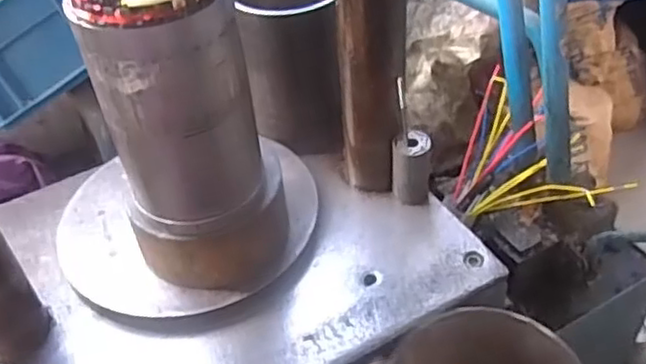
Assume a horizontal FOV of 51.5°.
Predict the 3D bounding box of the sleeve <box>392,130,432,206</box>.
[{"bbox_3d":[0.092,-0.015,0.697,0.038,0.080,0.032,0,42,6],"label":"sleeve"}]

